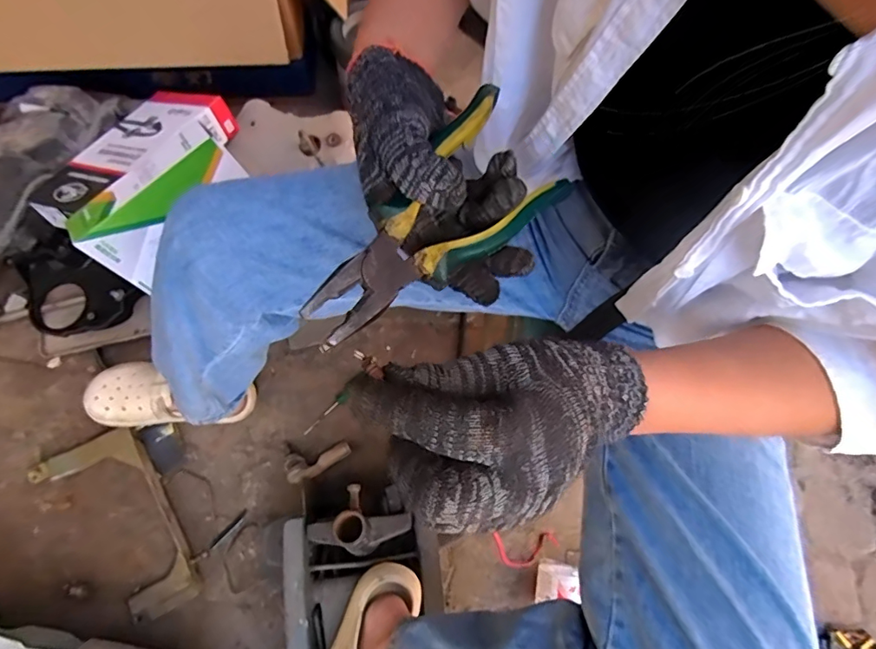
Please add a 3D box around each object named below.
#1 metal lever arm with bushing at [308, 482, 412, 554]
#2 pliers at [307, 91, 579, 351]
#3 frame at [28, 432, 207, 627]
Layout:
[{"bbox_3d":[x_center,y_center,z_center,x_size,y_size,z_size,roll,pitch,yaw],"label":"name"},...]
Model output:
[{"bbox_3d":[-0.107,0.257,0.660,0.140,0.087,0.075,3,72,-1],"label":"metal lever arm with bushing"},{"bbox_3d":[-0.003,-0.059,0.289,0.078,0.029,0.182,42,70,11],"label":"pliers"},{"bbox_3d":[-0.521,0.327,0.799,0.165,0.030,0.317,-31,75,-12],"label":"frame"}]

